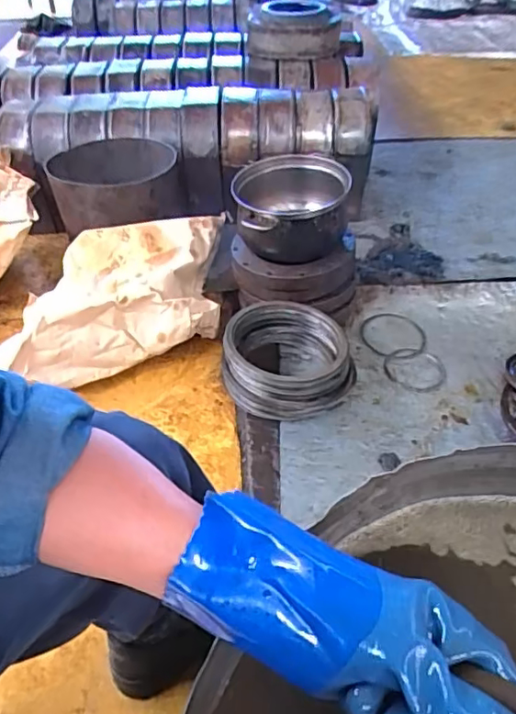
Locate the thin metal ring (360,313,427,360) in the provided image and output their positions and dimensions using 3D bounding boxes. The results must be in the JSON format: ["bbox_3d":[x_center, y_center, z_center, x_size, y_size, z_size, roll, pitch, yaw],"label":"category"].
[{"bbox_3d":[0.270,-0.042,1.106,0.131,0.011,0.128,-1,43,1],"label":"thin metal ring"}]

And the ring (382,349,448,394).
[{"bbox_3d":[0.298,0.023,1.049,0.111,0.009,0.115,-1,43,1],"label":"ring"}]

